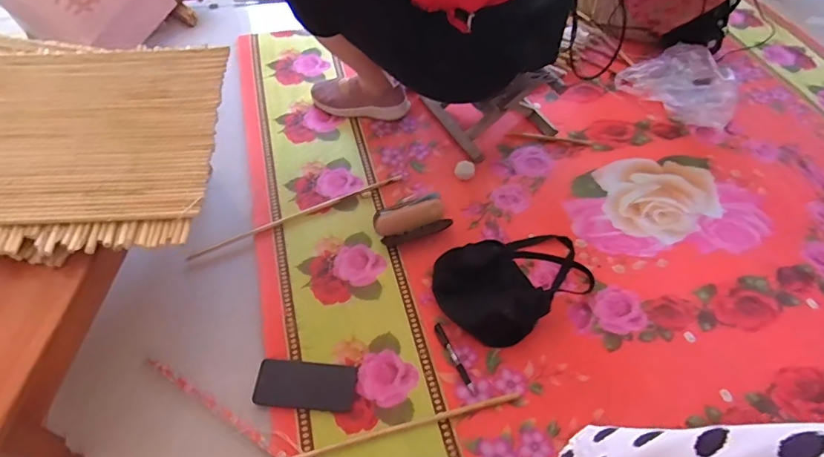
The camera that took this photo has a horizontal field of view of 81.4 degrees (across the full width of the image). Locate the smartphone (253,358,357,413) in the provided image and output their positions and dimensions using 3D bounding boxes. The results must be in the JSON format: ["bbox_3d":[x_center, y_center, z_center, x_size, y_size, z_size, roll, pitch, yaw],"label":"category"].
[{"bbox_3d":[-0.185,0.274,0.840,0.169,0.008,0.085,6,54,-6],"label":"smartphone"}]

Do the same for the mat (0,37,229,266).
[{"bbox_3d":[-0.633,-0.173,0.808,0.624,0.054,0.488,4,53,0],"label":"mat"}]

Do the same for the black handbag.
[{"bbox_3d":[0.212,0.090,0.955,0.329,0.067,0.219,-24,58,-19],"label":"black handbag"}]

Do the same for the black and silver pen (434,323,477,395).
[{"bbox_3d":[0.077,0.237,0.876,0.017,0.014,0.140,-22,57,-18],"label":"black and silver pen"}]

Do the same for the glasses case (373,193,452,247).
[{"bbox_3d":[0.000,-0.018,1.035,0.160,0.052,0.076,-15,56,-13],"label":"glasses case"}]

